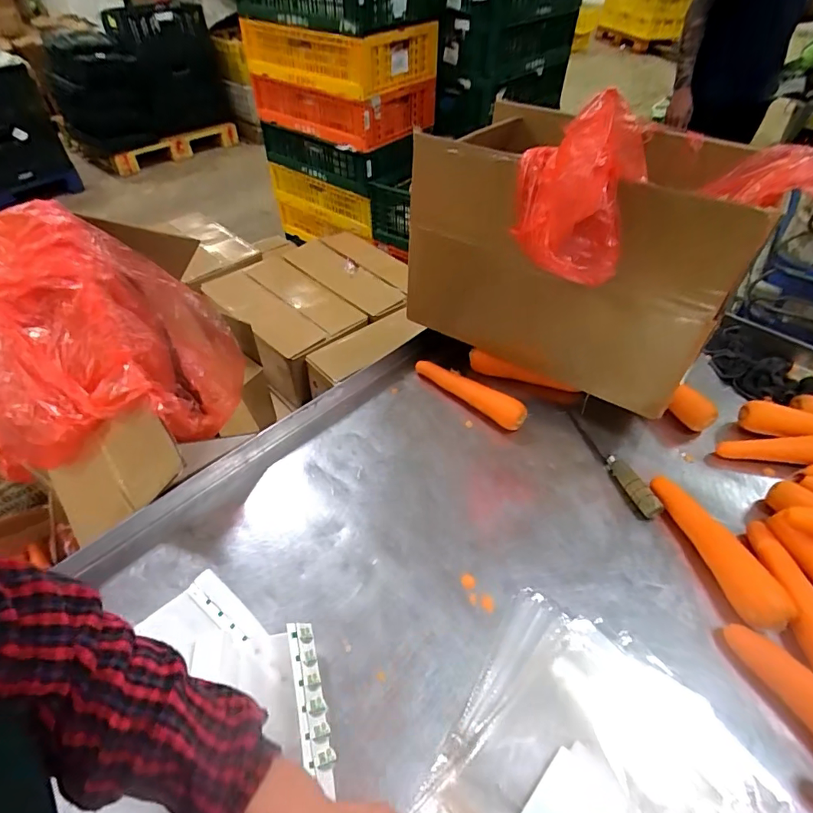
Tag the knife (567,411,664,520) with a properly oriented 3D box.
[{"bbox_3d":[0.286,0.073,0.670,0.021,0.028,0.193,-17,49,-13],"label":"knife"}]

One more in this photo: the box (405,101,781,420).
[{"bbox_3d":[0.249,-0.234,0.677,0.400,0.262,0.285,30,54,25],"label":"box"}]

